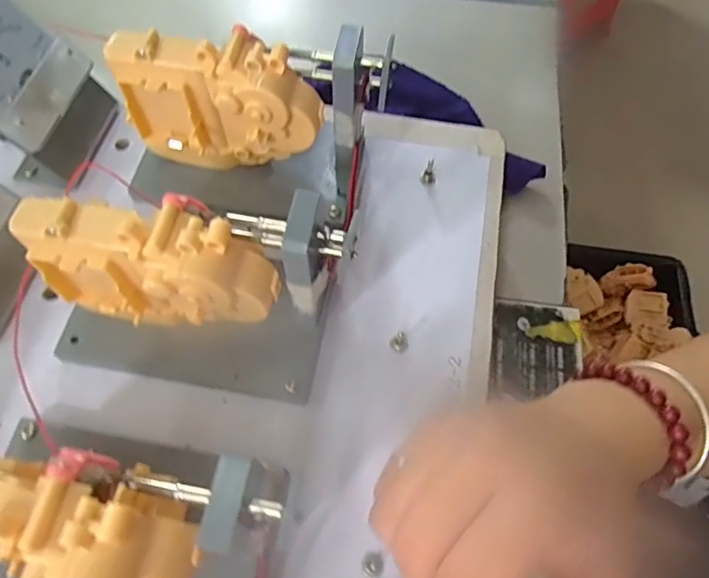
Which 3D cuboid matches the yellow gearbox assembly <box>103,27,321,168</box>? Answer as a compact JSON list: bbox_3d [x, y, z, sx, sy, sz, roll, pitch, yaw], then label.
[{"bbox_3d":[-0.065,-0.088,0.268,0.098,0.069,0.028,9,62,3],"label":"yellow gearbox assembly"}]

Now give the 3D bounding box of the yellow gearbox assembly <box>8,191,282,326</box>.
[{"bbox_3d":[-0.081,-0.007,0.225,0.100,0.065,0.038,15,63,6],"label":"yellow gearbox assembly"}]

